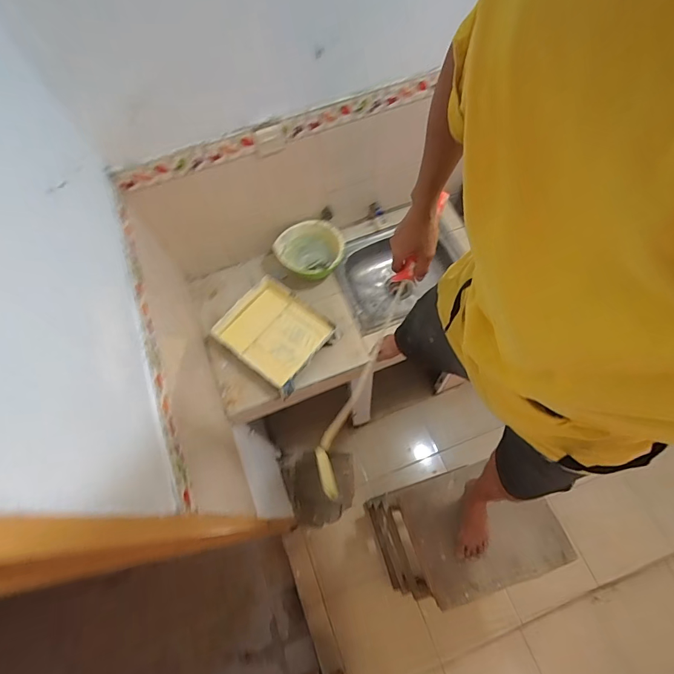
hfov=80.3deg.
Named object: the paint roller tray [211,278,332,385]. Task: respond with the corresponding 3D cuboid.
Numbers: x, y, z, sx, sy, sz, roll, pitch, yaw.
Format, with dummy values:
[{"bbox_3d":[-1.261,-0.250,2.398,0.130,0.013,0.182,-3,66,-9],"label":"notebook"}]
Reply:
[{"bbox_3d":[-0.213,-0.024,1.368,0.319,0.068,0.281,36,72,18],"label":"paint roller tray"}]

